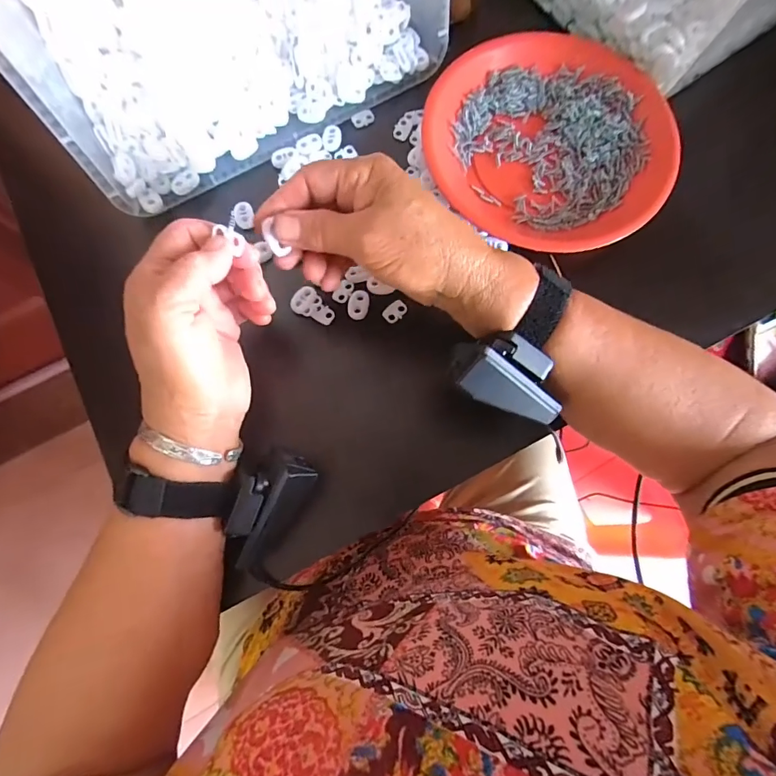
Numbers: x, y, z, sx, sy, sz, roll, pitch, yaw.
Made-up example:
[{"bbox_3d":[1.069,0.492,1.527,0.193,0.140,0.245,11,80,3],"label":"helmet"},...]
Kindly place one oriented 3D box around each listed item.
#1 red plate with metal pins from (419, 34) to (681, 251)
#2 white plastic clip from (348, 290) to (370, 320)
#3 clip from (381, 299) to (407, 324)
[{"bbox_3d":[0.128,-0.195,0.348,0.186,0.026,0.178,0,77,-1],"label":"red plate with metal pins"},{"bbox_3d":[-0.022,-0.063,0.329,0.015,0.004,0.023,10,77,1],"label":"white plastic clip"},{"bbox_3d":[0.006,-0.058,0.331,0.019,0.004,0.014,-35,80,-9],"label":"clip"}]

